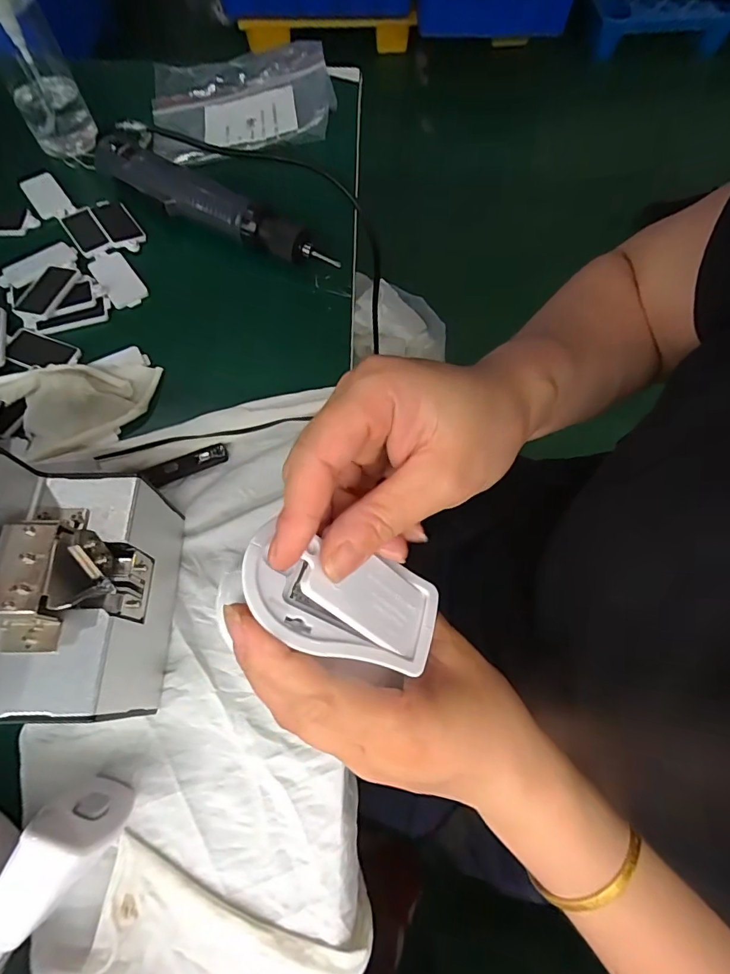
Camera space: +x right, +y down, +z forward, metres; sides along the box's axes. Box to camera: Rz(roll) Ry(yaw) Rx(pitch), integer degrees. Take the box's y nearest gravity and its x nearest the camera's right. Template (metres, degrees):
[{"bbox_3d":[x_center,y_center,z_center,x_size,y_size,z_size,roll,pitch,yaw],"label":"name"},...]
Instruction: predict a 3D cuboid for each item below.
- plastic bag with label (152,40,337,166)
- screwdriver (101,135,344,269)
[{"bbox_3d":[-0.135,-0.427,0.514,0.196,0.015,0.173,-8,68,3],"label":"plastic bag with label"},{"bbox_3d":[-0.147,-0.258,0.431,0.262,0.032,0.038,31,71,11],"label":"screwdriver"}]

